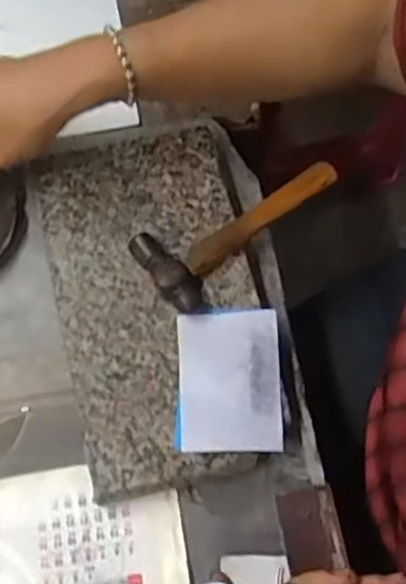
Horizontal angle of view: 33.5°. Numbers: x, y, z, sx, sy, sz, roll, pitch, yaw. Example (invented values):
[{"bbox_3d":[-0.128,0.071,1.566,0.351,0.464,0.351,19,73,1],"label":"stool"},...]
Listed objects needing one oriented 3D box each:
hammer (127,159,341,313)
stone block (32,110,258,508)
[{"bbox_3d":[0.022,-0.054,0.461,0.150,0.021,0.060,-42,77,-14],"label":"hammer"},{"bbox_3d":[-0.029,-0.002,0.462,0.138,0.026,0.254,-13,72,-6],"label":"stone block"}]

